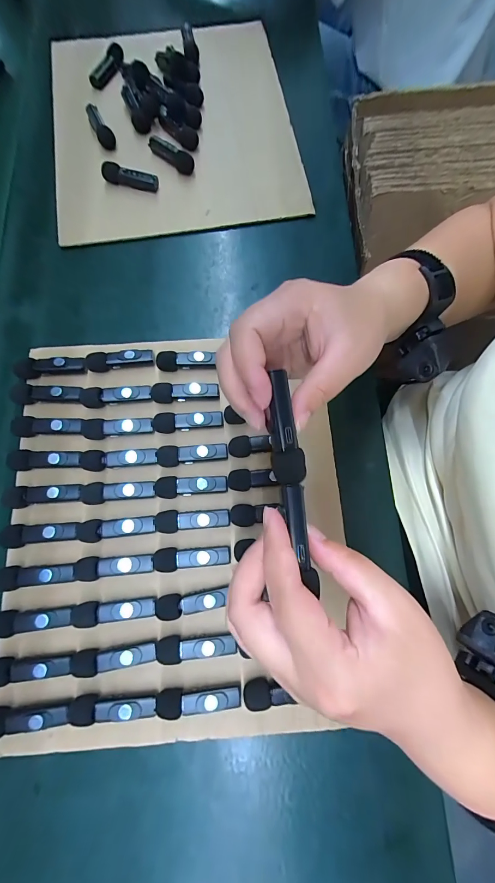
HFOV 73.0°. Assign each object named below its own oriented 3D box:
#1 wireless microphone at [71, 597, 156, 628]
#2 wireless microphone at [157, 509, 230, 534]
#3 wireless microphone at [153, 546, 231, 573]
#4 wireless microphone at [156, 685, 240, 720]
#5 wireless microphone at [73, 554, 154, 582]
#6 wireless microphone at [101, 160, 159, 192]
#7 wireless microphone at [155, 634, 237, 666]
[{"bbox_3d":[-0.110,0.139,0.276,0.067,0.015,0.017,-6,76,-3],"label":"wireless microphone"},{"bbox_3d":[-0.049,0.068,0.294,0.064,0.012,0.018,-5,75,-3],"label":"wireless microphone"},{"bbox_3d":[-0.047,0.100,0.287,0.064,0.017,0.018,-2,75,-2],"label":"wireless microphone"},{"bbox_3d":[-0.038,0.202,0.261,0.064,0.014,0.016,-3,75,-2],"label":"wireless microphone"},{"bbox_3d":[-0.114,0.105,0.284,0.065,0.015,0.018,-6,76,-3],"label":"wireless microphone"},{"bbox_3d":[-0.137,-0.308,0.390,0.065,0.020,0.016,11,75,1],"label":"wireless microphone"},{"bbox_3d":[-0.041,0.164,0.270,0.063,0.016,0.018,-7,76,-3],"label":"wireless microphone"}]

